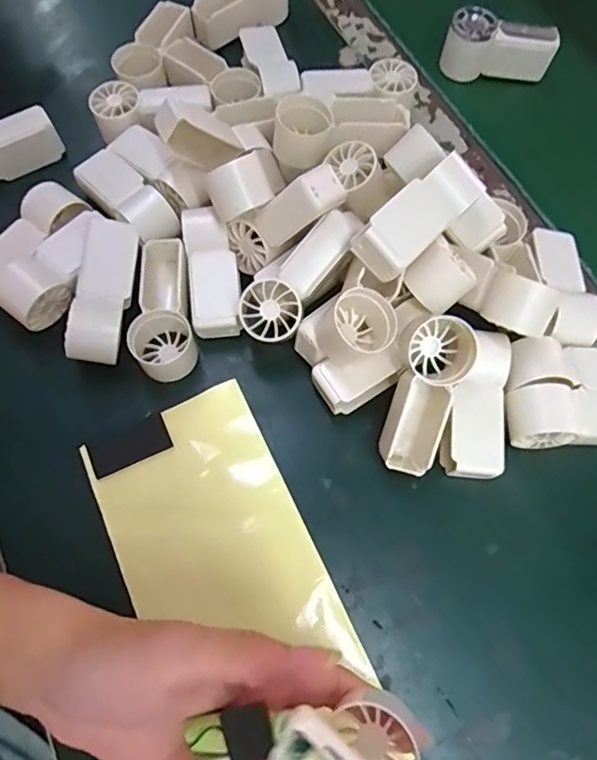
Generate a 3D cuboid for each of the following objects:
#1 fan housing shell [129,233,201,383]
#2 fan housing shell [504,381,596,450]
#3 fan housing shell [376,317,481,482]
[{"bbox_3d":[-0.094,-0.048,0.370,0.041,0.032,0.092,-10,66,-4],"label":"fan housing shell"},{"bbox_3d":[0.177,0.024,0.342,0.093,0.041,0.034,-2,65,0],"label":"fan housing shell"},{"bbox_3d":[0.077,0.010,0.333,0.041,0.033,0.101,16,100,8],"label":"fan housing shell"}]

